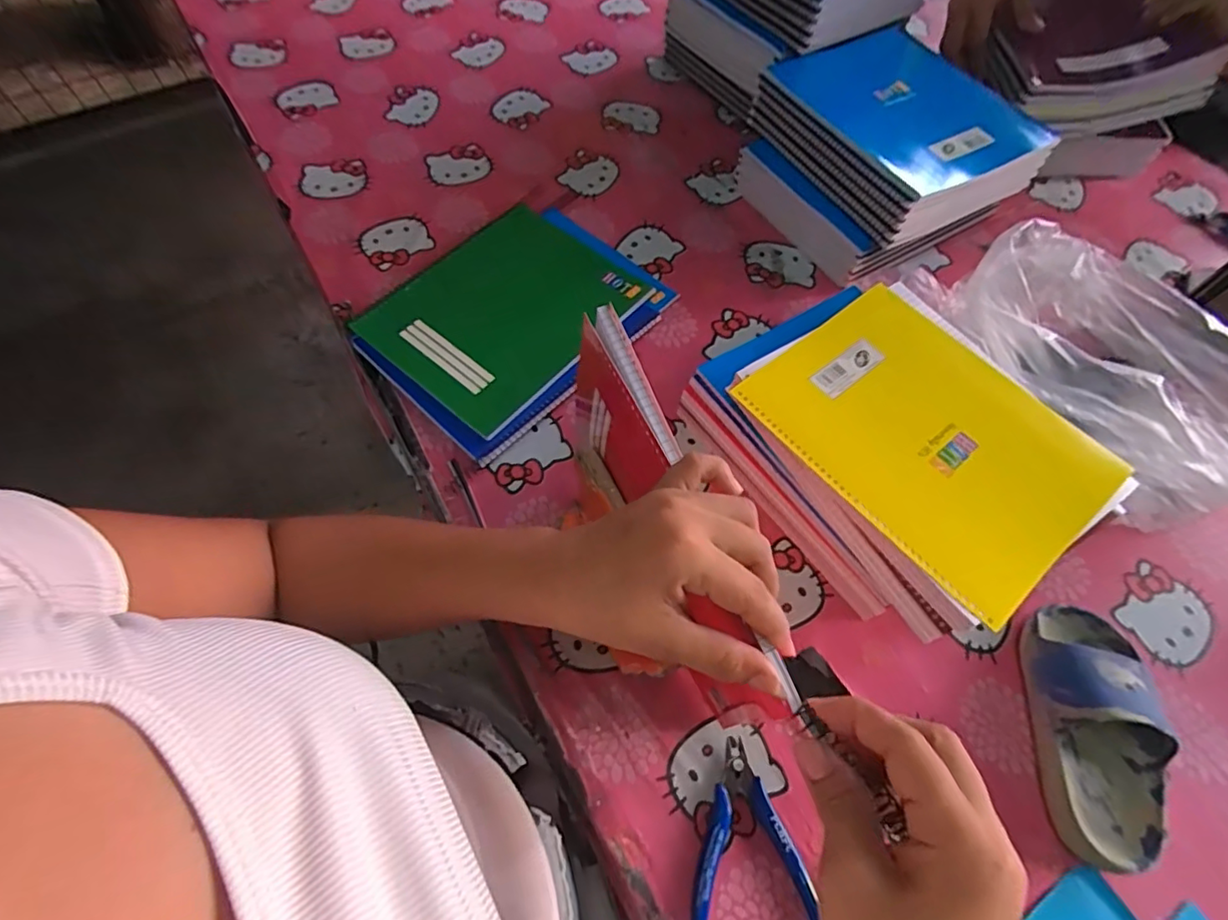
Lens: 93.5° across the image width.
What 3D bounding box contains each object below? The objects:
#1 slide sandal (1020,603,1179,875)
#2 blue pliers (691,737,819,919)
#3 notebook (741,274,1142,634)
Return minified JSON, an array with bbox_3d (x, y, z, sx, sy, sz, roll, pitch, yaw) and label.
[{"bbox_3d":[0.354,0.193,0.419,0.083,0.060,0.174,6,61,1],"label":"slide sandal"},{"bbox_3d":[0.090,0.259,0.402,0.083,0.012,0.114,-2,61,-3],"label":"blue pliers"},{"bbox_3d":[0.256,-0.027,0.465,0.209,0.012,0.253,-34,68,-19],"label":"notebook"}]

